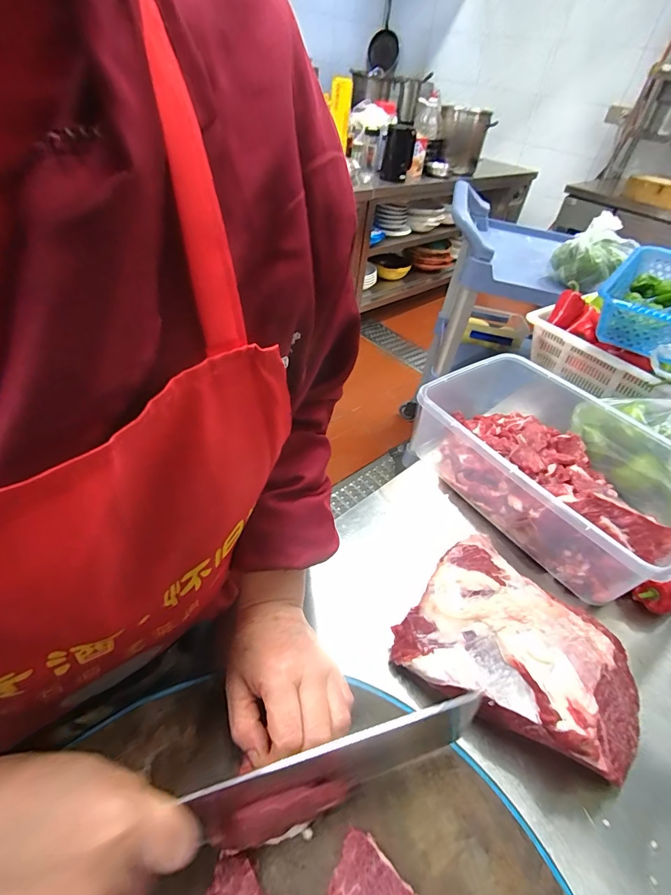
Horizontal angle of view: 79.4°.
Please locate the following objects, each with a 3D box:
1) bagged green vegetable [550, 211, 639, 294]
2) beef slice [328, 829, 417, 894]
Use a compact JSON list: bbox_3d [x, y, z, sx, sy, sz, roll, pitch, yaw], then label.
[{"bbox_3d":[0.592,-0.438,0.939,0.107,0.148,0.129,1,43,-6],"label":"bagged green vegetable"},{"bbox_3d":[0.021,0.261,0.236,0.051,0.009,0.034,34,49,27],"label":"beef slice"}]

